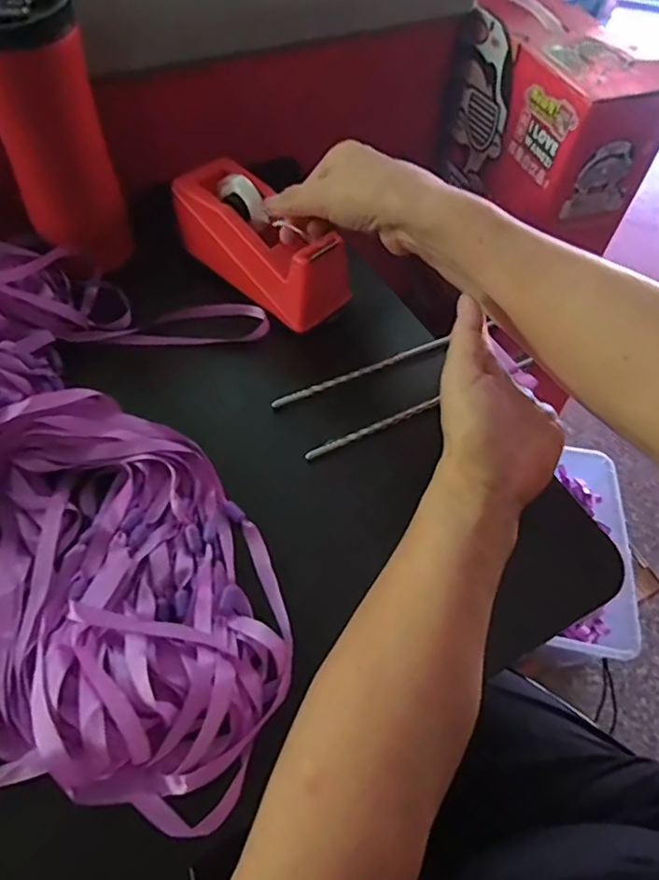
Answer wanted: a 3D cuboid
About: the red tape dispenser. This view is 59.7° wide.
[{"bbox_3d":[-0.052,-0.156,0.449,0.150,0.067,0.059,41,62,12],"label":"red tape dispenser"}]

